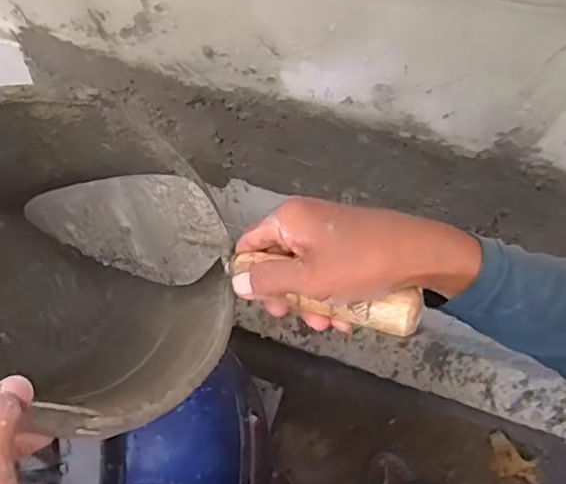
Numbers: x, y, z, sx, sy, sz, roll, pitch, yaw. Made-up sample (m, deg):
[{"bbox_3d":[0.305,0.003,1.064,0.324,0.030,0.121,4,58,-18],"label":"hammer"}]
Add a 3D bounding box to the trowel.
[{"bbox_3d":[-0.045,0.009,0.430,0.301,0.069,0.068,17,71,22],"label":"trowel"}]

